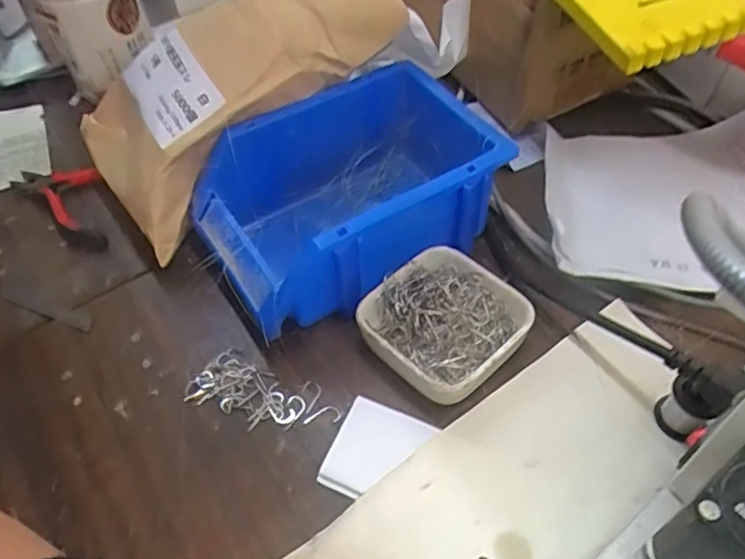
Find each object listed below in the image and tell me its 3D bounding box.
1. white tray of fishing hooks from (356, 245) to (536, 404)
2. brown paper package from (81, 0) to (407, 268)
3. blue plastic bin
[{"bbox_3d":[0.044,0.028,0.375,0.085,0.029,0.083,-38,58,-23],"label":"white tray of fishing hooks"},{"bbox_3d":[-0.097,-0.139,0.423,0.228,0.064,0.128,-39,56,1],"label":"brown paper package"},{"bbox_3d":[-0.011,-0.056,0.416,0.198,0.077,0.123,-28,55,-16],"label":"blue plastic bin"}]

